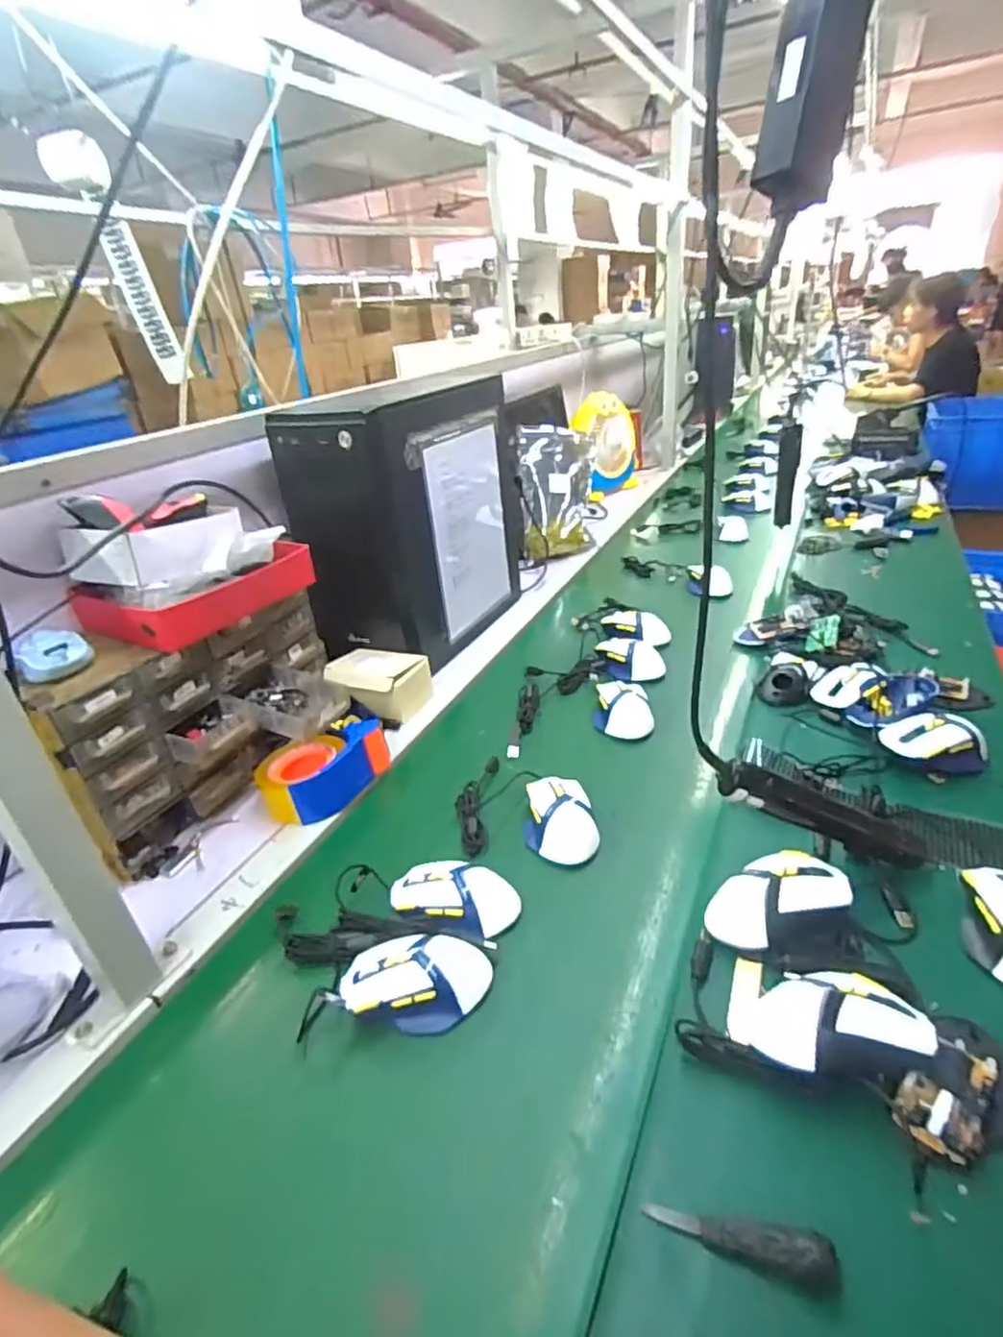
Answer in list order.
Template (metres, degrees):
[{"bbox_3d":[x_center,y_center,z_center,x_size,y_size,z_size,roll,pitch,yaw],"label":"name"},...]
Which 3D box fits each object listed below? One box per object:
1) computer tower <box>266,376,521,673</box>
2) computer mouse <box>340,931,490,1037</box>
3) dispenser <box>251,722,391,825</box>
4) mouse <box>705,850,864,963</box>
[{"bbox_3d":[-0.139,-0.235,1.039,0.182,0.378,0.387,11,34,27],"label":"computer tower"},{"bbox_3d":[-0.072,0.261,0.533,0.120,0.039,0.070,-1,30,7],"label":"computer mouse"},{"bbox_3d":[-0.214,0.116,0.768,0.098,0.059,0.143,19,37,36],"label":"dispenser"},{"bbox_3d":[0.231,0.198,0.529,0.116,0.048,0.079,-6,30,-2],"label":"mouse"}]

